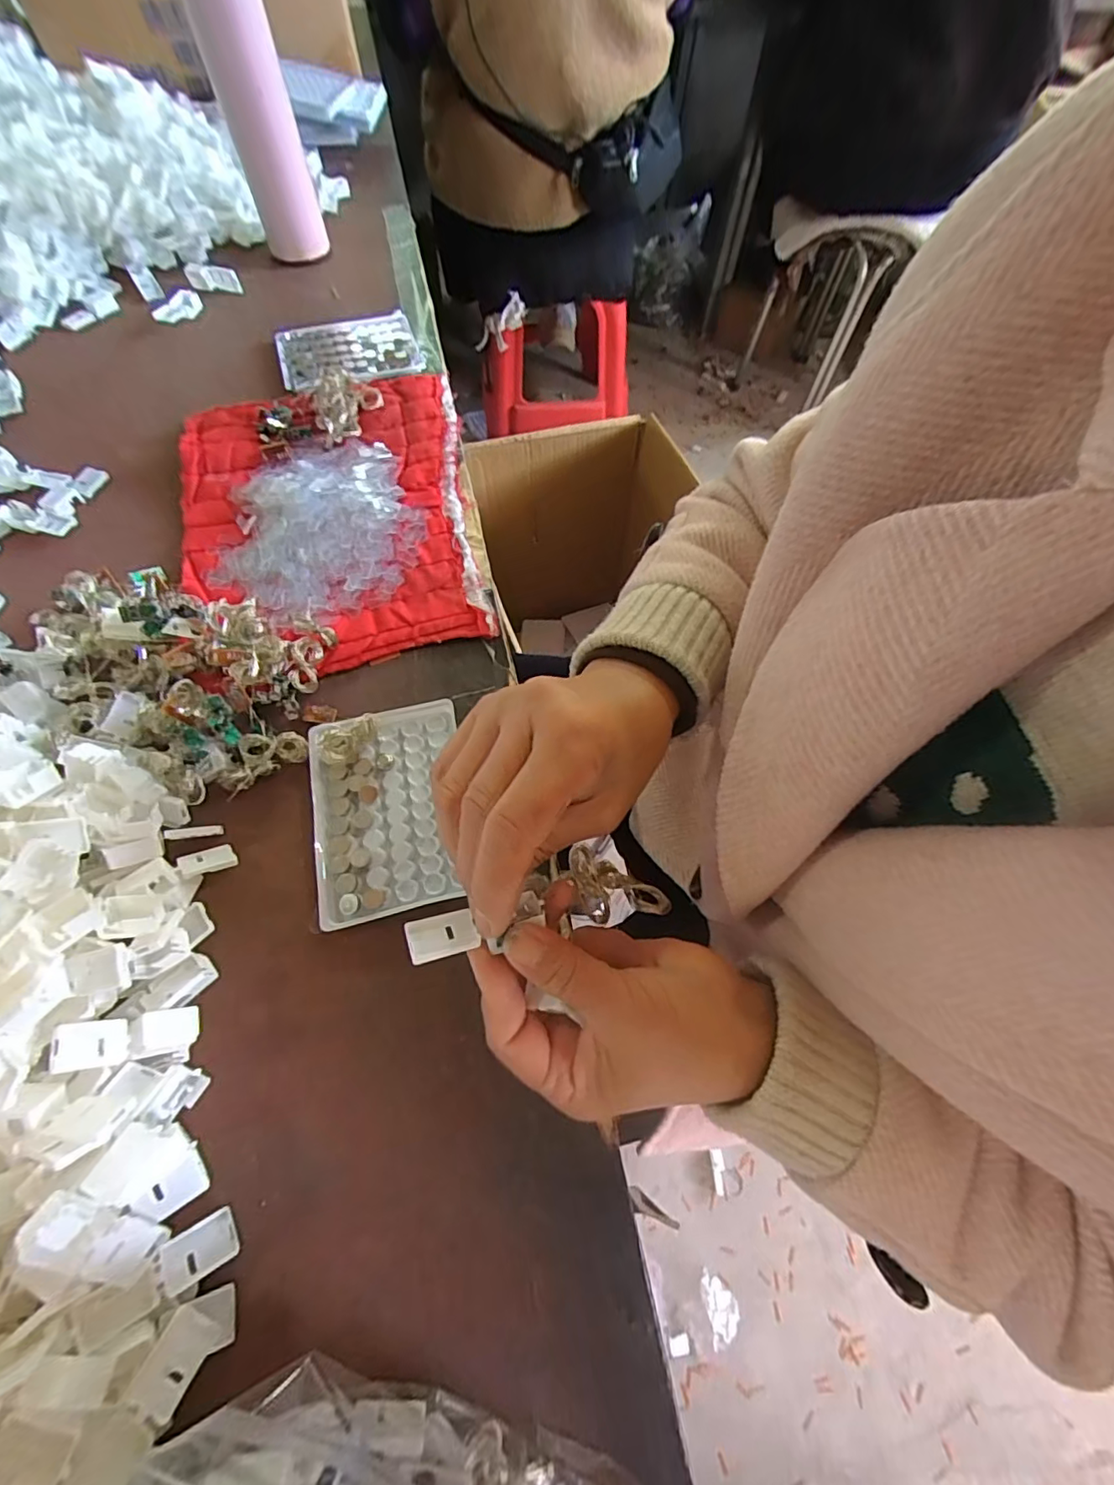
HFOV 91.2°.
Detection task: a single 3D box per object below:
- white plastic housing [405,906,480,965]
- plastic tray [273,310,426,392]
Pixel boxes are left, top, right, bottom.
[{"bbox_3d":[-0.047,0.078,0.219,0.026,0.006,0.021,-10,31,-19],"label":"white plastic housing"},{"bbox_3d":[-0.201,-0.381,0.527,0.131,0.017,0.101,-22,68,-12],"label":"plastic tray"}]

